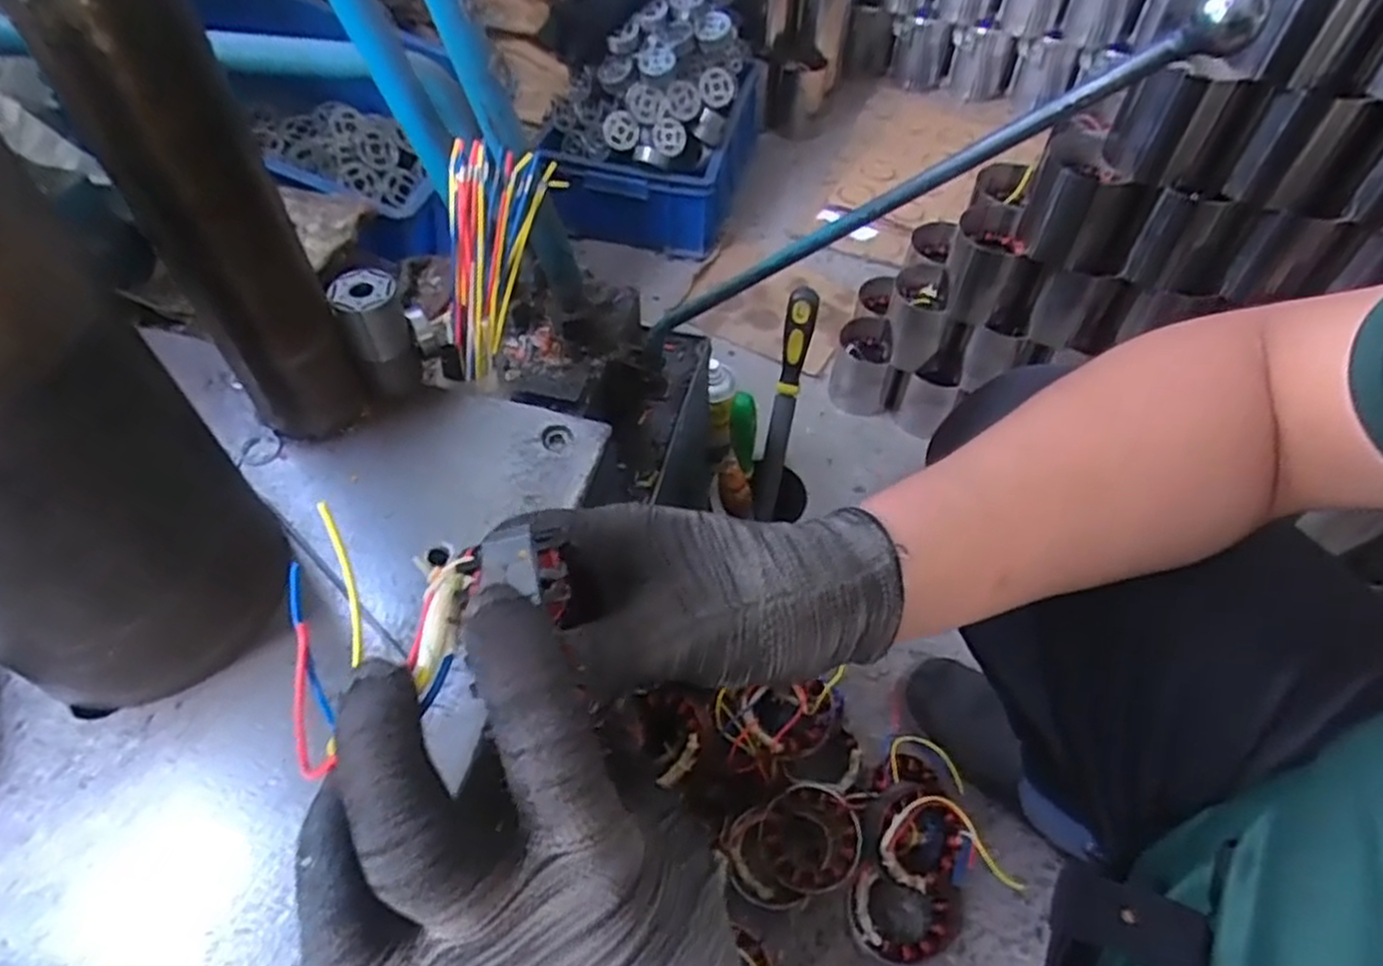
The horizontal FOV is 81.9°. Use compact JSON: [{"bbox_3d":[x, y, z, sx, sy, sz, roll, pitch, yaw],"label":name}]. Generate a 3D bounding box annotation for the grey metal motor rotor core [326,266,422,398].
[{"bbox_3d":[-0.193,-0.093,0.494,0.034,0.070,0.039,-23,57,-17],"label":"grey metal motor rotor core"}]

